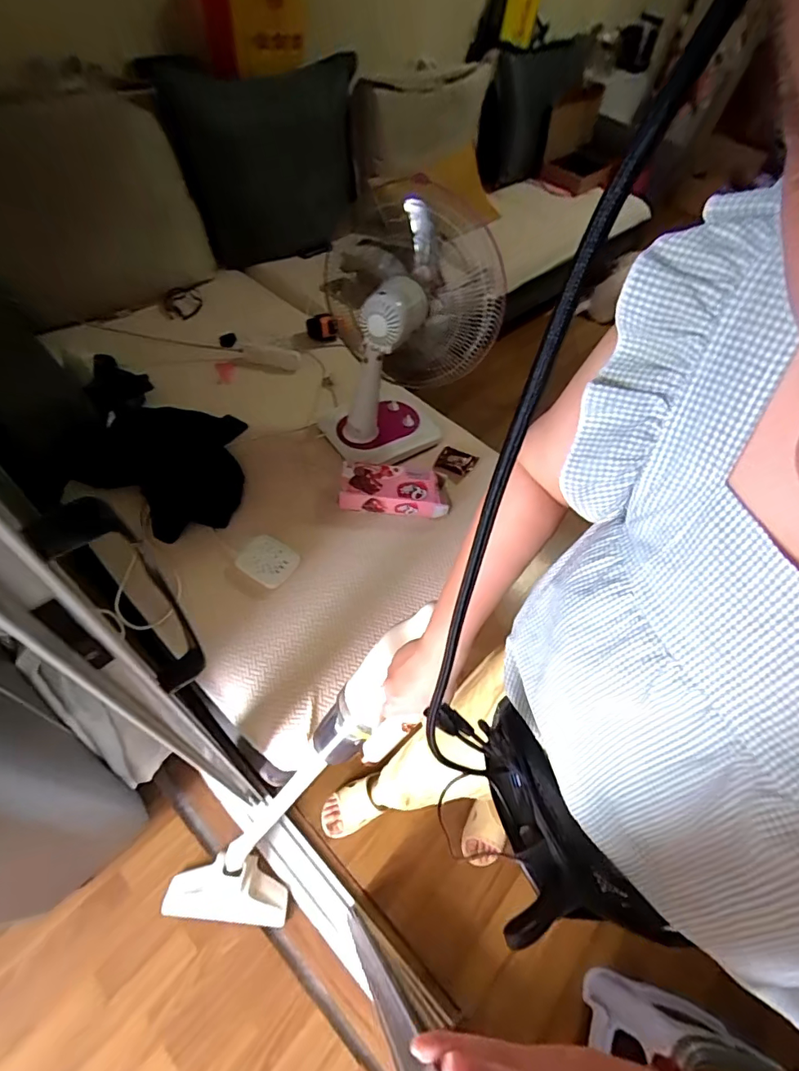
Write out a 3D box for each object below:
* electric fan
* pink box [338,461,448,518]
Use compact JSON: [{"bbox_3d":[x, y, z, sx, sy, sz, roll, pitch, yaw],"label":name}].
[{"bbox_3d":[-0.013,-0.489,1.140,0.349,0.523,0.329,4,55,-6],"label":"electric fan"},{"bbox_3d":[-0.013,-0.117,1.164,0.259,0.054,0.123,6,55,-5],"label":"pink box"}]

